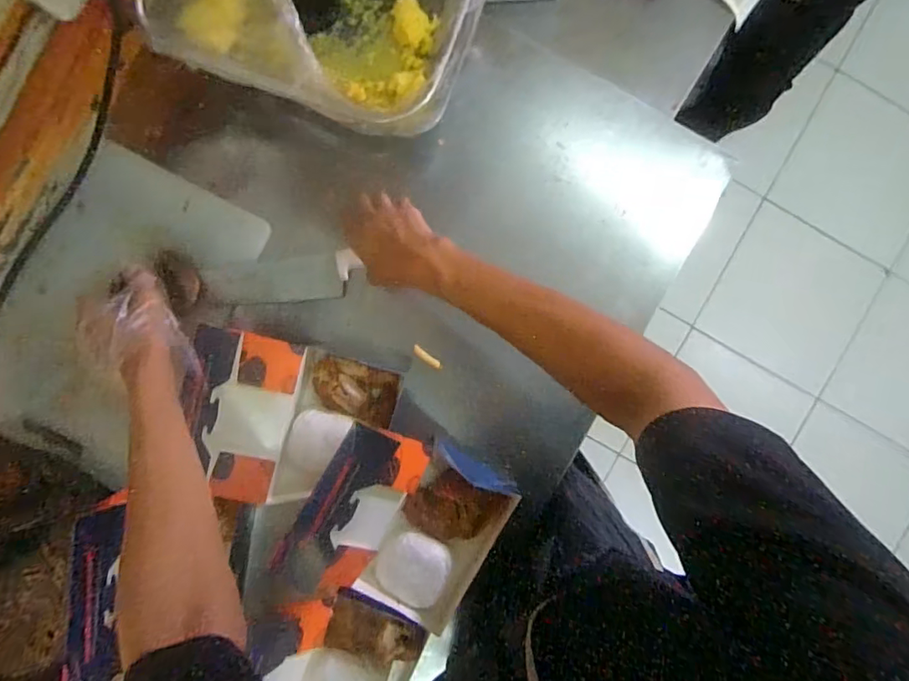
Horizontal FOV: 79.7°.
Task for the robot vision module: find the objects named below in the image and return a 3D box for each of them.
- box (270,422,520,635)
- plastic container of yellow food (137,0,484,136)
[{"bbox_3d":[-0.053,0.200,0.578,0.198,0.114,0.177,27,91,-2],"label":"box"},{"bbox_3d":[-0.131,-0.334,0.534,0.302,0.075,0.215,19,91,-2],"label":"plastic container of yellow food"}]

